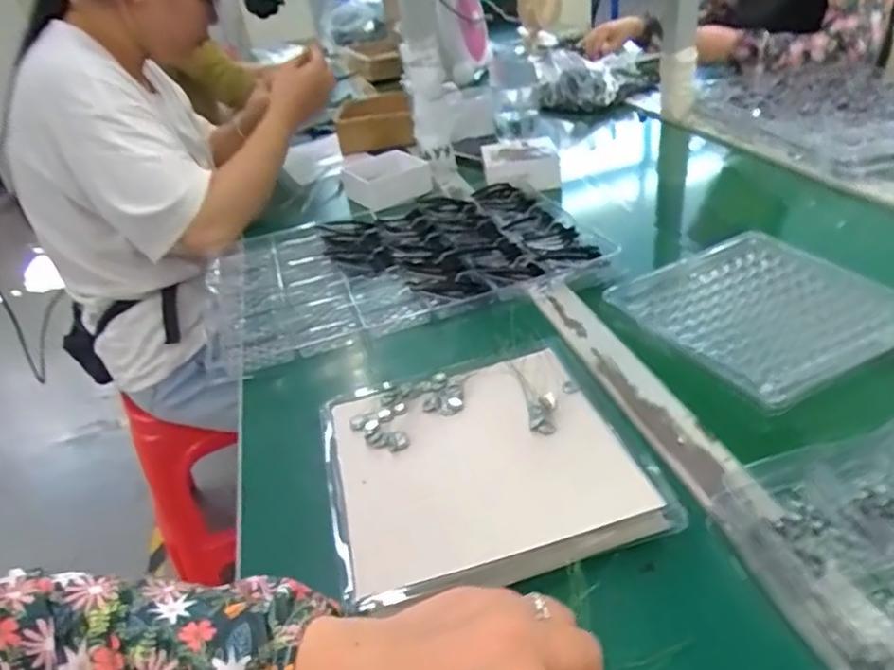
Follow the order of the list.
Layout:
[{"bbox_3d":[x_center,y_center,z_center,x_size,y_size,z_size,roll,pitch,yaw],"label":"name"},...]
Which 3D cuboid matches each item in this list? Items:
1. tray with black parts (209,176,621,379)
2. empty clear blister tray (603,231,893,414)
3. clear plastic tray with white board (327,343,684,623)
[{"bbox_3d":[-0.056,-0.104,0.759,0.435,0.023,0.320,-16,32,-11],"label":"tray with black parts"},{"bbox_3d":[0.297,-0.031,0.589,0.224,0.009,0.225,-19,33,-16],"label":"empty clear blister tray"},{"bbox_3d":[0.023,0.084,0.441,0.208,0.029,0.200,-14,32,-9],"label":"clear plastic tray with white board"}]

